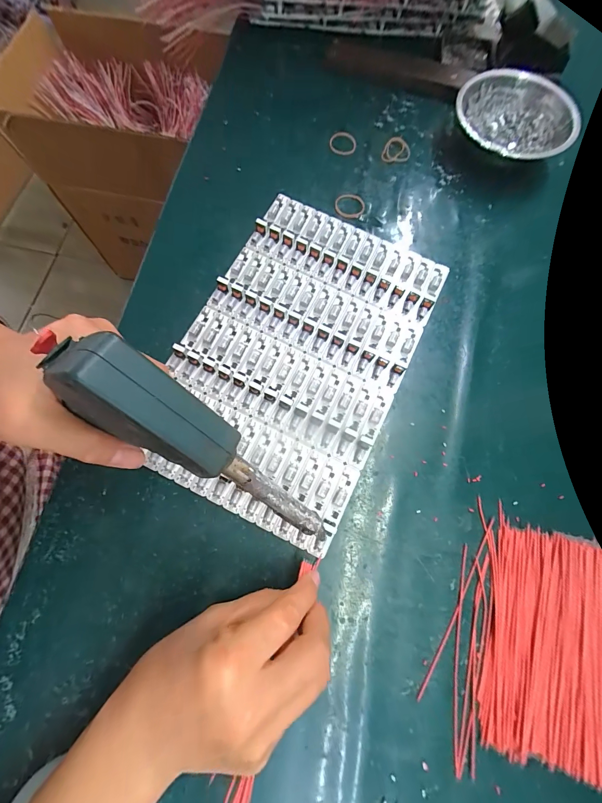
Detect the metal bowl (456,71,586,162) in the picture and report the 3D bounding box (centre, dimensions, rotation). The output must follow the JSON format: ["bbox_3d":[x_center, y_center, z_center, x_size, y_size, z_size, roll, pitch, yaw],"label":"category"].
[{"bbox_3d":[0.224,-0.296,0.357,0.119,0.041,0.116,1,74,-2],"label":"metal bowl"}]

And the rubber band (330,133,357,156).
[{"bbox_3d":[0.047,-0.290,0.367,0.032,0.007,0.027,21,75,4],"label":"rubber band"}]

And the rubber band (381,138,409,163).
[{"bbox_3d":[0.109,-0.282,0.367,0.028,0.004,0.038,30,75,6],"label":"rubber band"}]

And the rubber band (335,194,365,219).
[{"bbox_3d":[0.052,-0.207,0.346,0.031,0.006,0.032,1,74,-2],"label":"rubber band"}]

